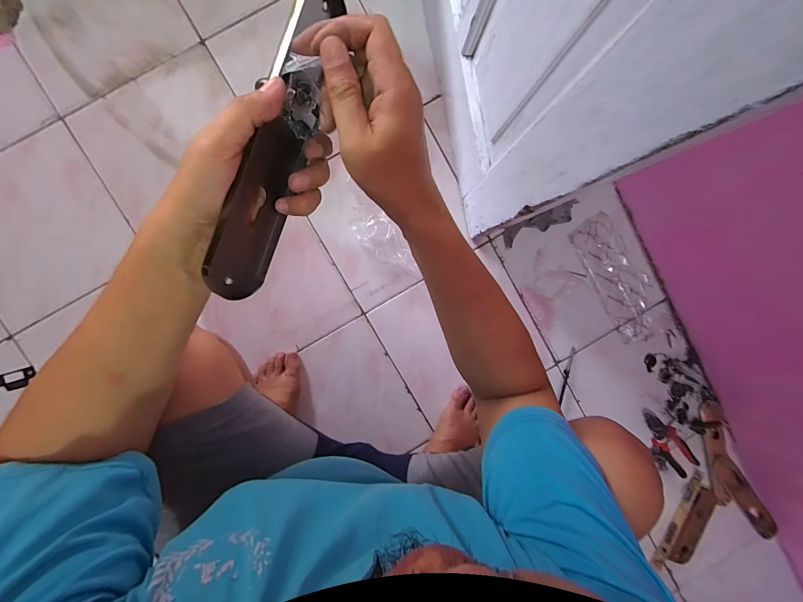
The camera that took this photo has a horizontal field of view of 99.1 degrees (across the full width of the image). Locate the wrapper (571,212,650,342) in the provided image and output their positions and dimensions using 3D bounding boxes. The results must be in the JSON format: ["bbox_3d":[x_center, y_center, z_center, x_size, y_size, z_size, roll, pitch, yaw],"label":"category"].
[{"bbox_3d":[0.452,-0.049,0.709,0.101,0.019,0.267,-32,95,-1],"label":"wrapper"}]

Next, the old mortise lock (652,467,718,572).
[{"bbox_3d":[0.637,0.491,0.757,0.079,0.017,0.219,23,92,-4],"label":"old mortise lock"}]

